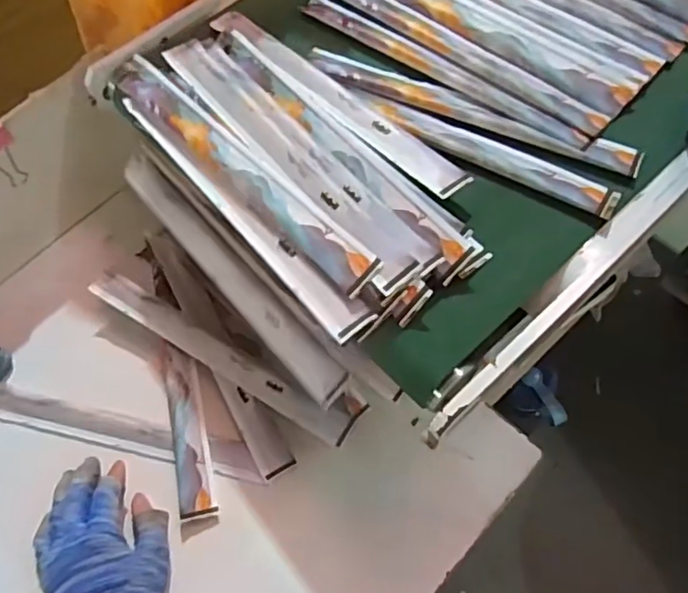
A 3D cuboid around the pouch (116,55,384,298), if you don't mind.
[{"bbox_3d":[-0.083,-0.097,0.429,0.033,0.013,0.277,-40,66,-16],"label":"pouch"}]

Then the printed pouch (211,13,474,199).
[{"bbox_3d":[-0.016,-0.160,0.457,0.033,0.006,0.272,-39,66,-16],"label":"printed pouch"}]

